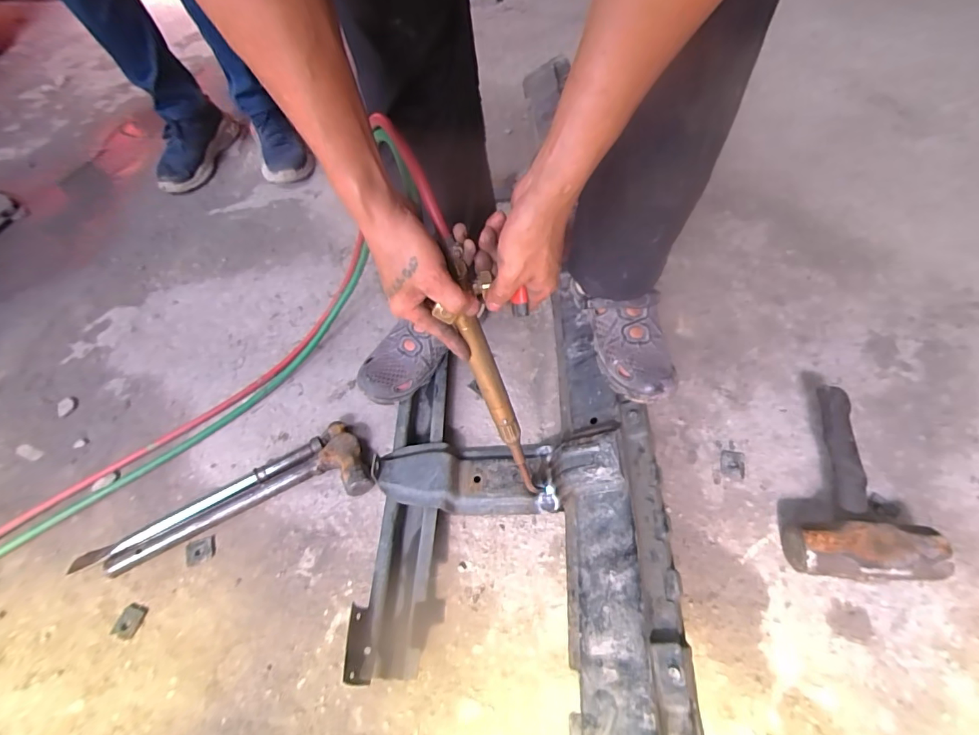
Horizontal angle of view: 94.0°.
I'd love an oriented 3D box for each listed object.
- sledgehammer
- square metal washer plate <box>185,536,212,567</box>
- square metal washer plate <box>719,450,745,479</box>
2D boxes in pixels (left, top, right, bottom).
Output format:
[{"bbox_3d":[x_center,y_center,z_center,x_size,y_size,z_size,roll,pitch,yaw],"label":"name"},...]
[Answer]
[{"bbox_3d":[0.463,0.145,0.606,0.162,0.061,0.250,2,59,6],"label":"sledgehammer"},{"bbox_3d":[-0.405,0.256,0.635,0.037,0.004,0.033,-16,59,-5],"label":"square metal washer plate"},{"bbox_3d":[0.347,0.138,0.652,0.032,0.008,0.039,11,60,11],"label":"square metal washer plate"}]

